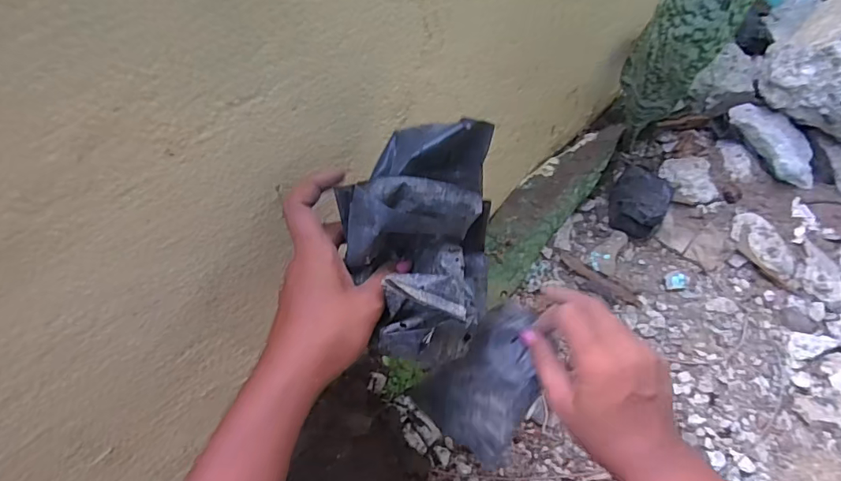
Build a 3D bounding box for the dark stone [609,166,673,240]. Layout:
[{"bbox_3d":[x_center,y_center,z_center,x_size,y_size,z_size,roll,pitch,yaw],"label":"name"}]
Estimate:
[{"bbox_3d":[0.331,-0.065,0.740,0.083,0.055,0.131,25,61,21],"label":"dark stone"}]

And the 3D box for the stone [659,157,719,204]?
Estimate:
[{"bbox_3d":[0.432,-0.098,0.786,0.074,0.024,0.084,-3,55,3],"label":"stone"}]

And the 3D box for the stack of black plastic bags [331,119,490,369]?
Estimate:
[{"bbox_3d":[0.000,0.002,0.319,0.094,0.097,0.127,-3,55,3],"label":"stack of black plastic bags"}]

